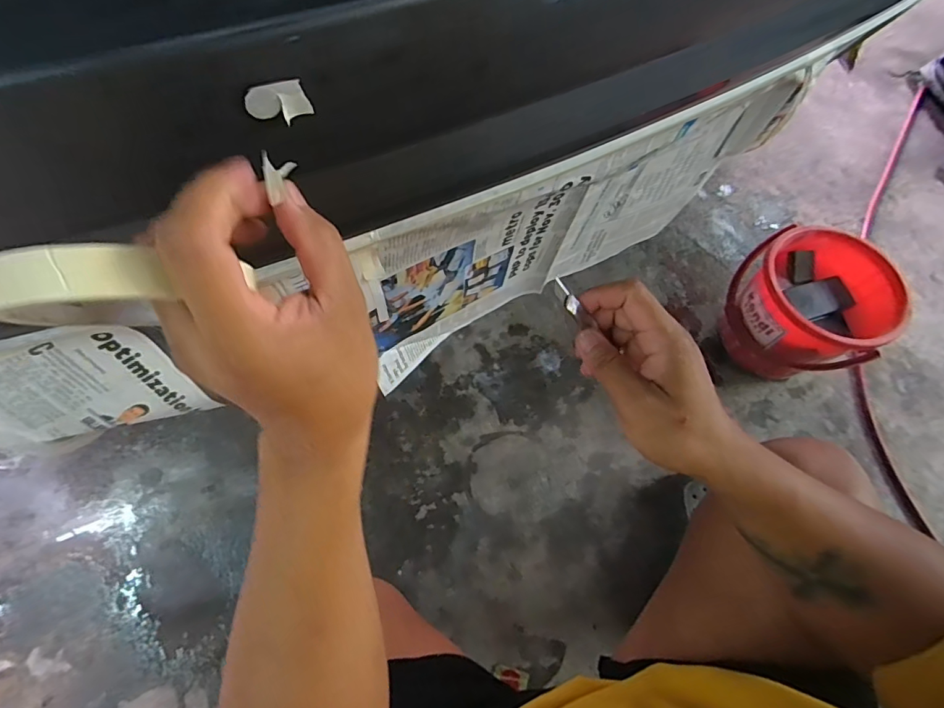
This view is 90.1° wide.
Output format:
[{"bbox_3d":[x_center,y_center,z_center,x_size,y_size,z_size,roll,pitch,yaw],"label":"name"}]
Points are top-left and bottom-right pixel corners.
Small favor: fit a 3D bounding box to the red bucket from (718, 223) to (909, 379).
[{"bbox_3d":[0.626,-0.086,0.909,0.218,0.197,0.255,-41,73,-20],"label":"red bucket"}]

